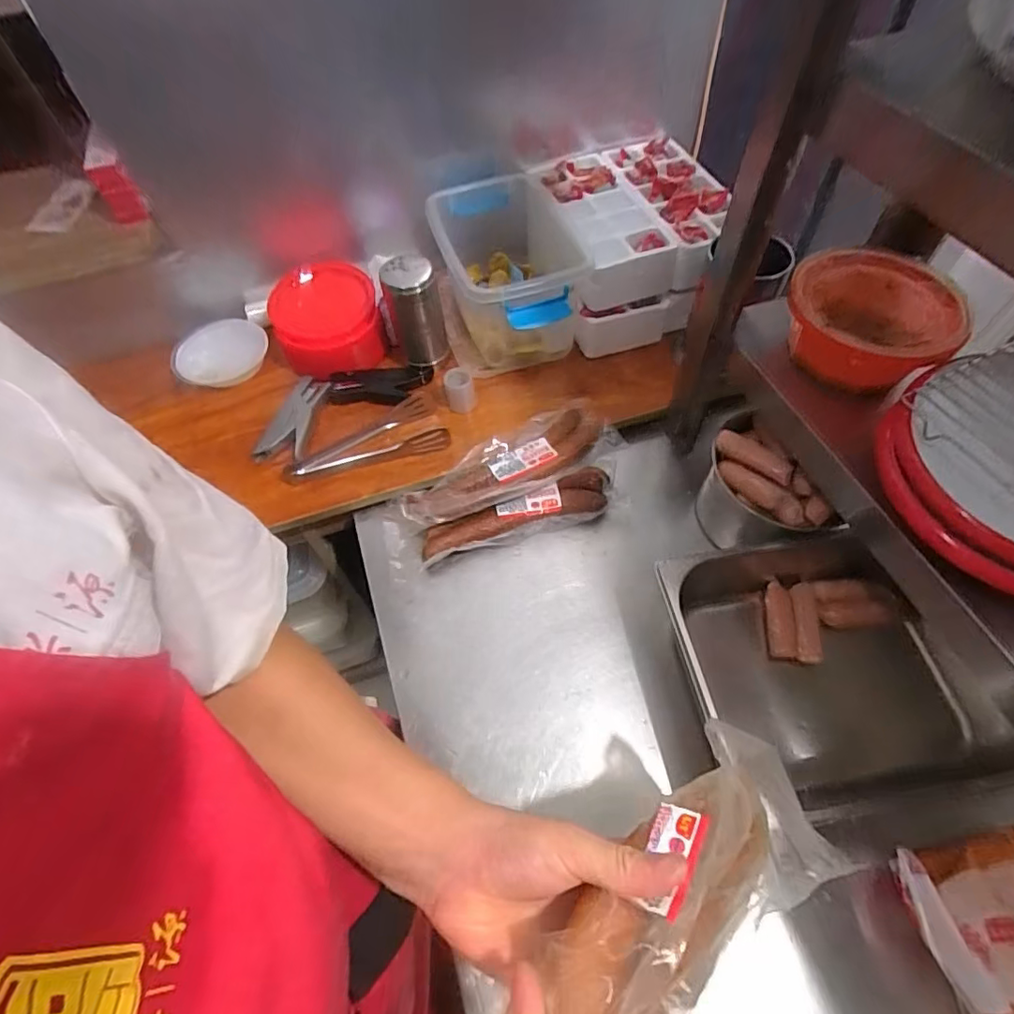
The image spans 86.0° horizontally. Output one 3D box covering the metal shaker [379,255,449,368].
[{"bbox_3d":[-0.125,-0.267,0.752,0.073,0.143,0.069,-10,59,-3],"label":"metal shaker"}]

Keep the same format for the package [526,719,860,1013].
[{"bbox_3d":[0.109,0.225,0.320,0.255,0.041,0.106,-6,50,-43],"label":"package"}]

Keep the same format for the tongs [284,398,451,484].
[{"bbox_3d":[-0.192,-0.089,0.733,0.215,0.022,0.087,-20,60,-9],"label":"tongs"}]

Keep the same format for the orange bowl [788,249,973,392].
[{"bbox_3d":[0.360,-0.185,0.548,0.154,0.082,0.144,18,61,14],"label":"orange bowl"}]

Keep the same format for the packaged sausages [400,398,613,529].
[{"bbox_3d":[0.001,-0.058,0.699,0.280,0.026,0.093,-22,60,-11],"label":"packaged sausages"}]

